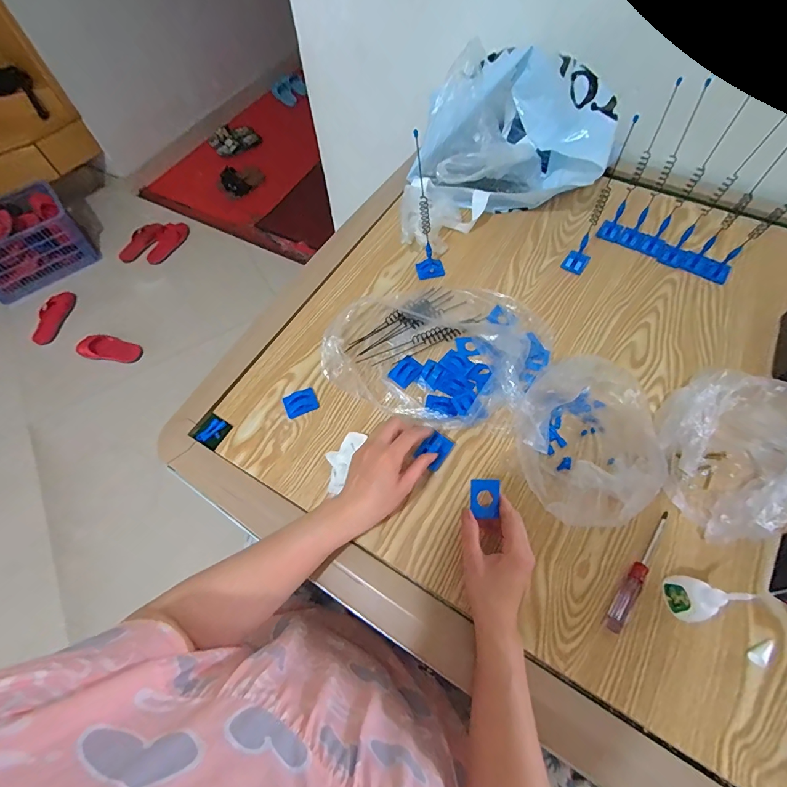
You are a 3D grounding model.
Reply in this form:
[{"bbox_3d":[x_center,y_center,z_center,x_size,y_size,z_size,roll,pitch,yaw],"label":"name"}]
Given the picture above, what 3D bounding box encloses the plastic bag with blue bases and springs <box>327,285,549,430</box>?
[{"bbox_3d":[0.068,-0.080,0.571,0.276,0.056,0.256,26,67,15],"label":"plastic bag with blue bases and springs"}]

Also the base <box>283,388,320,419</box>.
[{"bbox_3d":[-0.129,0.013,0.555,0.045,0.012,0.034,-25,65,-10],"label":"base"}]

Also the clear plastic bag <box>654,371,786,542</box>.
[{"bbox_3d":[0.391,0.066,0.460,0.160,0.086,0.168,-16,64,-6],"label":"clear plastic bag"}]

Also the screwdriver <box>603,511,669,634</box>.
[{"bbox_3d":[0.273,0.193,0.437,0.019,0.019,0.149,36,70,18],"label":"screwdriver"}]

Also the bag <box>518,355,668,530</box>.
[{"bbox_3d":[0.242,0.046,0.475,0.201,0.090,0.167,-40,68,-16],"label":"bag"}]

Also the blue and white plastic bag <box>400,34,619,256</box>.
[{"bbox_3d":[0.176,-0.413,0.666,0.360,0.178,0.213,-17,64,-6],"label":"blue and white plastic bag"}]

